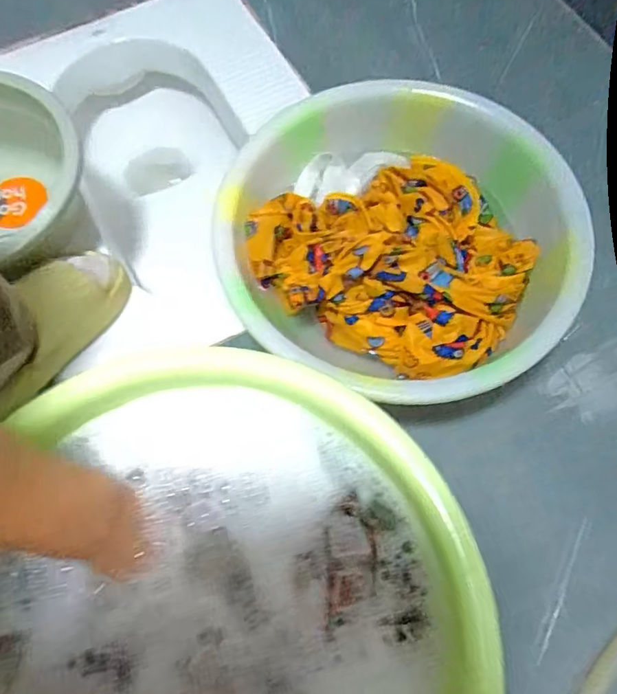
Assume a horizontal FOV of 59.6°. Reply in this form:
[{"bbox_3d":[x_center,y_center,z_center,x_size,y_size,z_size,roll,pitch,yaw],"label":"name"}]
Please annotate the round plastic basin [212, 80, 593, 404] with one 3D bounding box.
[{"bbox_3d":[0.088,-0.104,0.576,0.350,0.129,0.323,0,68,-1],"label":"round plastic basin"}]

